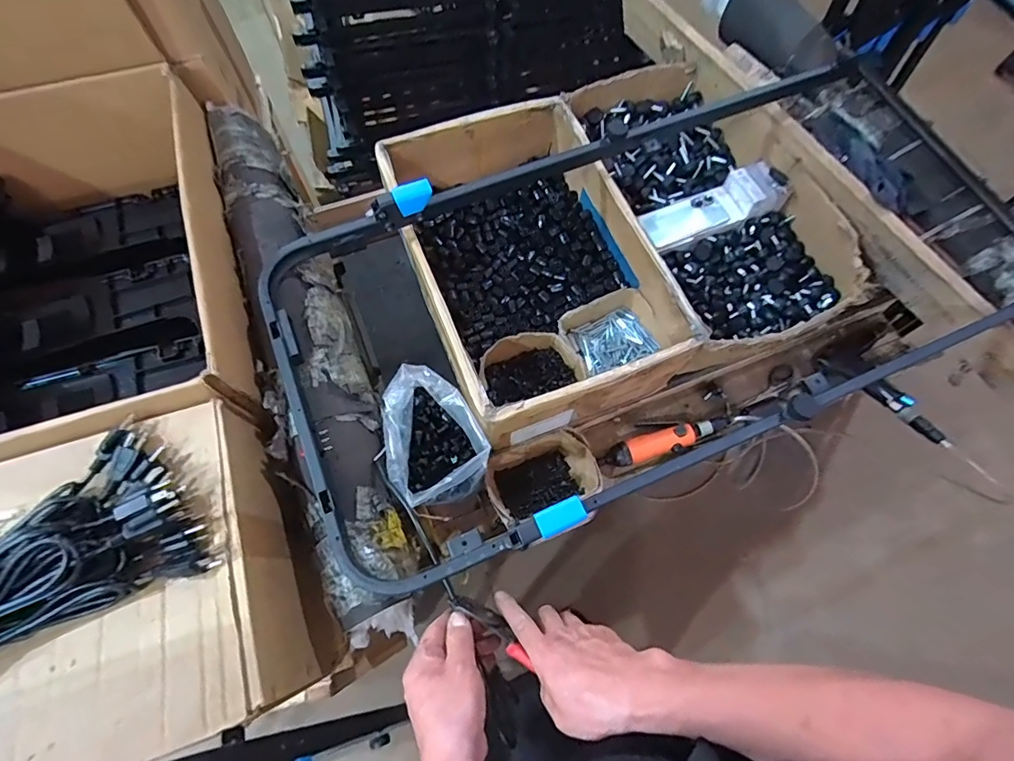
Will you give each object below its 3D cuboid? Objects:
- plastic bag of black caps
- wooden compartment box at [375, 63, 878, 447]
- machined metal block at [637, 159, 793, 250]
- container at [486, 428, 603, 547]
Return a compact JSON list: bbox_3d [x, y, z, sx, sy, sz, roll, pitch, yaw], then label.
[{"bbox_3d":[-0.109,0.079,0.691,0.135,0.088,0.184,-26,71,-11],"label":"plastic bag of black caps"},{"bbox_3d":[0.182,-0.273,0.858,0.699,0.164,0.607,-20,70,-9],"label":"wooden compartment box"},{"bbox_3d":[0.378,-0.315,0.887,0.274,0.062,0.106,-25,71,-10],"label":"machined metal block"},{"bbox_3d":[0.058,0.168,0.777,0.172,0.099,0.141,-19,70,-8],"label":"container"}]

